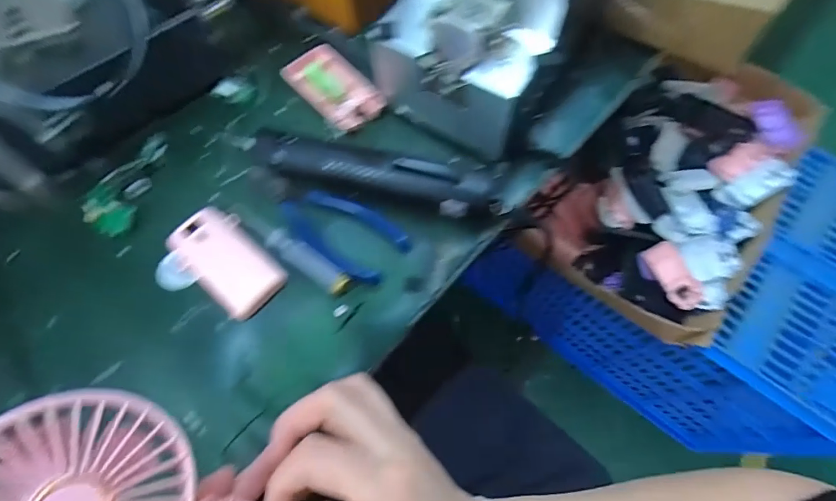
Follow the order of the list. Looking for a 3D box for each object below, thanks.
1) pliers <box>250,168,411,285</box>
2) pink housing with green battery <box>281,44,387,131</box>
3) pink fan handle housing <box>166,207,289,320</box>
[{"bbox_3d":[-0.078,-0.027,0.347,0.141,0.009,0.054,32,72,14],"label":"pliers"},{"bbox_3d":[-0.079,-0.150,0.394,0.054,0.013,0.092,-40,72,-13],"label":"pink housing with green battery"},{"bbox_3d":[-0.148,0.007,0.331,0.090,0.013,0.052,40,74,16],"label":"pink fan handle housing"}]

